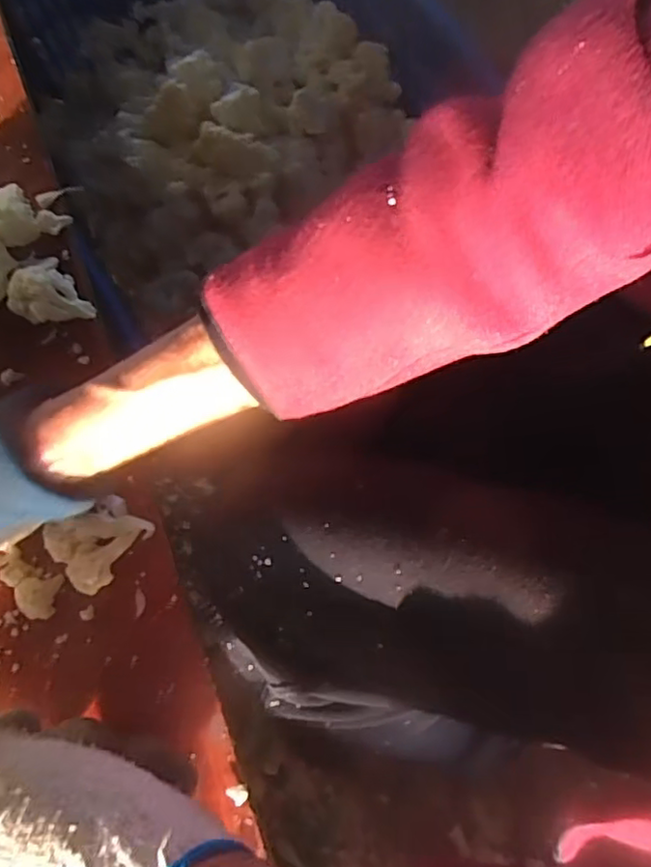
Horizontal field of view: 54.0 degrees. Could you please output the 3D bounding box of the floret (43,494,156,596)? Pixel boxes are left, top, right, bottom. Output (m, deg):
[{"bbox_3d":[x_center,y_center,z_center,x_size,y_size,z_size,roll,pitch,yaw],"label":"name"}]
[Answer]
[{"bbox_3d":[-0.110,0.053,0.316,0.043,0.018,0.038,-40,76,-6],"label":"floret"}]

